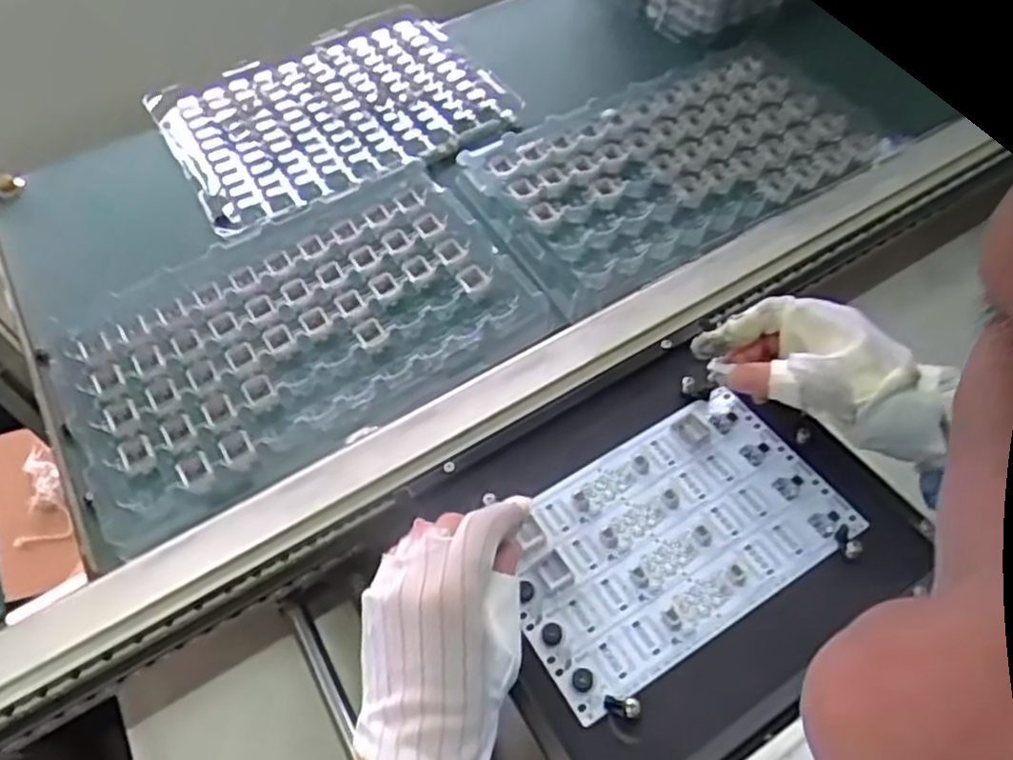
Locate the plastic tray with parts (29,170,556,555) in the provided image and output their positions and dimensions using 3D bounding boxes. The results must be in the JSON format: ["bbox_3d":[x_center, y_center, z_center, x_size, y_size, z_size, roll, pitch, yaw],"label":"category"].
[{"bbox_3d":[-0.159,-0.043,0.554,0.338,0.015,0.218,-31,60,-16],"label":"plastic tray with parts"}]

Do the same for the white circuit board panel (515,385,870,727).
[{"bbox_3d":[0.099,0.093,0.454,0.206,0.011,0.129,-28,60,-15],"label":"white circuit board panel"}]

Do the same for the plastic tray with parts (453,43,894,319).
[{"bbox_3d":[0.148,-0.198,0.637,0.340,0.014,0.204,-23,58,-11],"label":"plastic tray with parts"}]

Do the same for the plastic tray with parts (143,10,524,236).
[{"bbox_3d":[-0.166,-0.269,0.725,0.310,0.033,0.242,-31,60,-17],"label":"plastic tray with parts"}]

